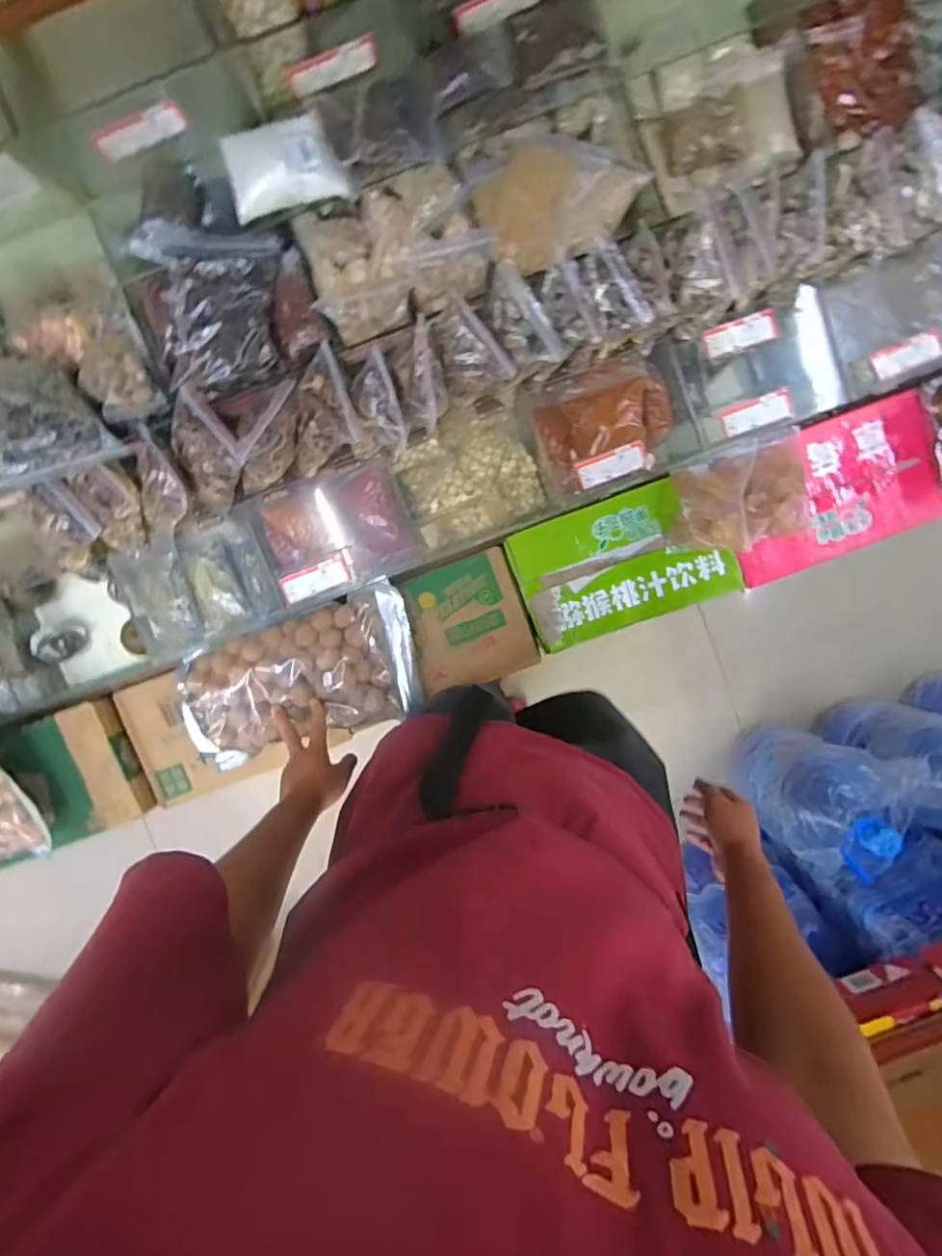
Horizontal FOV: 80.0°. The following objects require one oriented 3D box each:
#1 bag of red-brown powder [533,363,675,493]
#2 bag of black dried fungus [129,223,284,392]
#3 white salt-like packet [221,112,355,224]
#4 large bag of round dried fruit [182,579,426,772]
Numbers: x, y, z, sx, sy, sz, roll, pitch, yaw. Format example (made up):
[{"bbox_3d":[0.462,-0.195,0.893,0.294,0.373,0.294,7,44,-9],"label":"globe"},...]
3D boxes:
[{"bbox_3d":[0.190,-0.278,0.780,0.193,0.066,0.145,-17,95,1],"label":"bag of red-brown powder"},{"bbox_3d":[-0.291,-0.364,0.645,0.137,0.052,0.161,-5,95,0],"label":"bag of black dried fungus"},{"bbox_3d":[-0.201,-0.495,0.603,0.121,0.030,0.075,-18,95,2],"label":"white salt-like packet"},{"bbox_3d":[-0.243,0.078,0.807,0.335,0.042,0.188,-18,95,2],"label":"large bag of round dried fruit"}]

